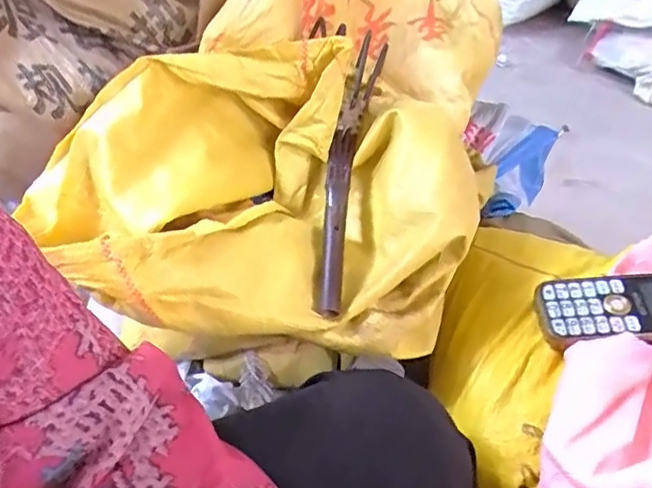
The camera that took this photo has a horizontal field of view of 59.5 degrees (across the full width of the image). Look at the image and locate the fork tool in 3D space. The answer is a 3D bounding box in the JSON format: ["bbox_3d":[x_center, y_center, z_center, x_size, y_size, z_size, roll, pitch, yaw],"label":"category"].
[{"bbox_3d":[0.018,-0.069,0.490,0.031,0.024,0.270,9,65,2],"label":"fork tool"}]

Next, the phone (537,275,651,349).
[{"bbox_3d":[0.236,0.050,0.446,0.127,0.014,0.063,-6,51,2],"label":"phone"}]

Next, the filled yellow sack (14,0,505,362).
[{"bbox_3d":[0.000,-0.140,0.549,0.315,0.143,0.540,17,46,9],"label":"filled yellow sack"}]

